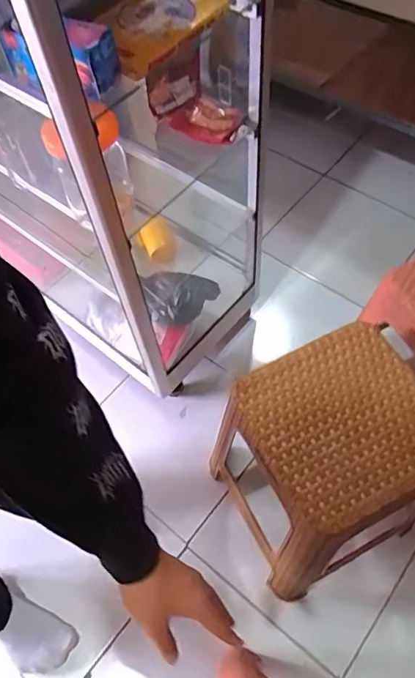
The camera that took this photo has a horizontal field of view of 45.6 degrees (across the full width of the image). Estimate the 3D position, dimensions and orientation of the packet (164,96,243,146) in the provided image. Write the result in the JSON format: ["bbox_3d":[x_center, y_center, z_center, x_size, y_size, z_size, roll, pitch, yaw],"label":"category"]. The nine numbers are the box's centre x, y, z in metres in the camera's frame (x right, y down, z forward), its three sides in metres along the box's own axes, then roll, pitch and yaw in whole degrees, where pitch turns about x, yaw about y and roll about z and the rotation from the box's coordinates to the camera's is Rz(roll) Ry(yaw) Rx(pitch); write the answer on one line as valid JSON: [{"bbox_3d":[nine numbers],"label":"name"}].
[{"bbox_3d":[0.000,-0.398,0.891,0.135,0.036,0.086,25,65,16],"label":"packet"}]

